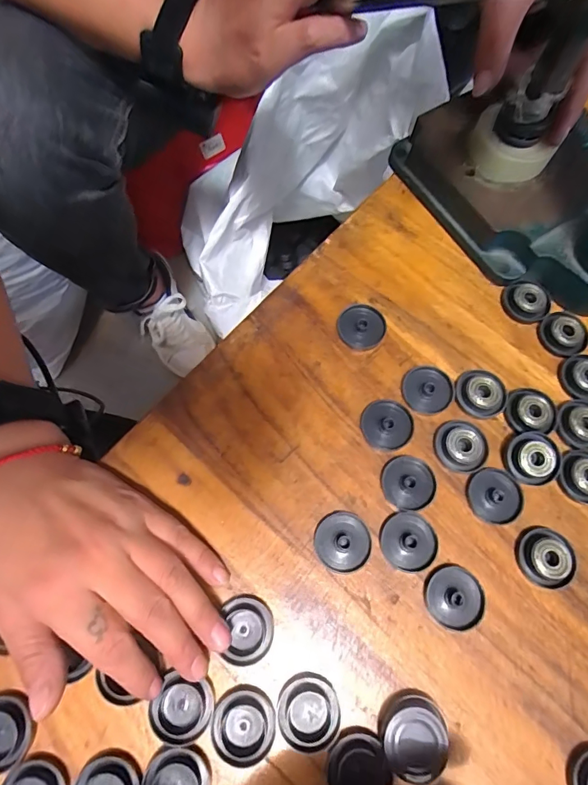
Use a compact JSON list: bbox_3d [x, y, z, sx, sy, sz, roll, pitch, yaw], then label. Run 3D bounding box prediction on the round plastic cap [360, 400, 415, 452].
[{"bbox_3d":[0.060,0.020,0.278,0.033,0.007,0.031,0,71,-1],"label":"round plastic cap"}]

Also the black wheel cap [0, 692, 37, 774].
[{"bbox_3d":[-0.149,0.173,0.221,0.029,0.008,0.032,-40,77,-14],"label":"black wheel cap"}]

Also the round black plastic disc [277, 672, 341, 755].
[{"bbox_3d":[0.008,0.167,0.230,0.032,0.007,0.033,0,71,-1],"label":"round black plastic disc"}]

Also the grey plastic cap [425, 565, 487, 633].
[{"bbox_3d":[0.092,0.117,0.249,0.032,0.007,0.033,0,71,-1],"label":"grey plastic cap"}]

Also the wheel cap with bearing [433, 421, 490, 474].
[{"bbox_3d":[0.105,0.033,0.273,0.031,0.009,0.032,0,71,-1],"label":"wheel cap with bearing"}]

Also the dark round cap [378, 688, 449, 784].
[{"bbox_3d":[0.061,0.175,0.224,0.034,0.006,0.037,-4,58,6],"label":"dark round cap"}]

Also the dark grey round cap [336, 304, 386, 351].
[{"bbox_3d":[0.046,-0.046,0.301,0.032,0.006,0.033,0,71,-1],"label":"dark grey round cap"}]

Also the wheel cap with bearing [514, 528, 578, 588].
[{"bbox_3d":[0.148,0.096,0.255,0.031,0.011,0.031,0,71,-1],"label":"wheel cap with bearing"}]

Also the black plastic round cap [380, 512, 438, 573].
[{"bbox_3d":[0.068,0.088,0.257,0.032,0.005,0.031,0,71,-1],"label":"black plastic round cap"}]

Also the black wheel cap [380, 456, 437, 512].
[{"bbox_3d":[0.071,0.055,0.268,0.032,0.004,0.031,0,71,-1],"label":"black wheel cap"}]

